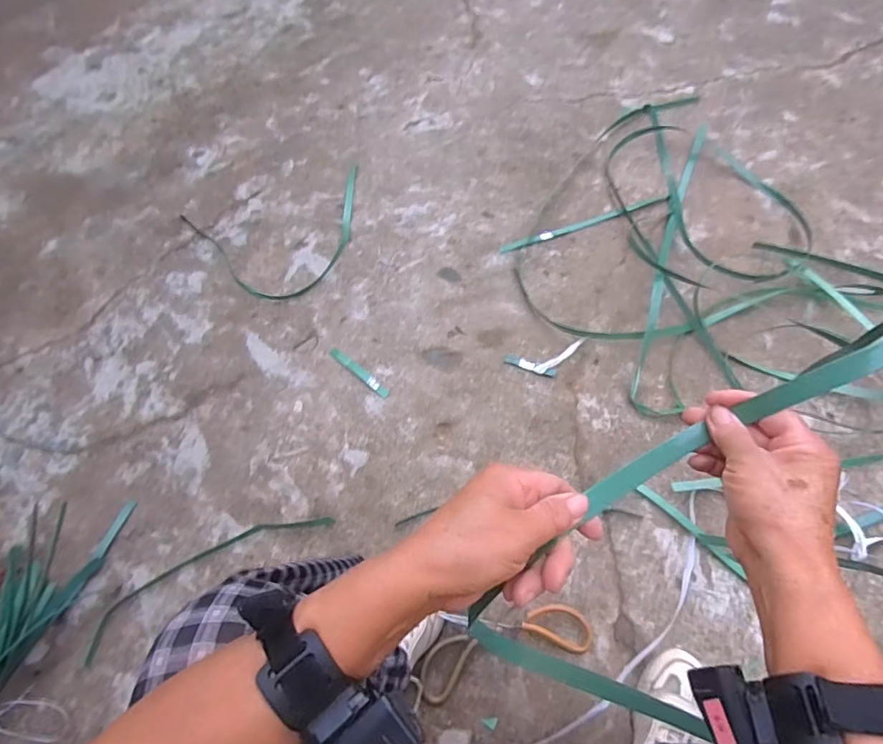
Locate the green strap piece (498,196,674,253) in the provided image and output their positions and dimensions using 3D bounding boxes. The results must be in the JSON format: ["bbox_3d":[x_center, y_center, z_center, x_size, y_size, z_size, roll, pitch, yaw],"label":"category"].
[{"bbox_3d":[0.316,-0.329,1.151,0.391,0.014,0.020,-18,60,-7],"label":"green strap piece"}]

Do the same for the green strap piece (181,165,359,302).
[{"bbox_3d":[-0.350,-0.304,1.165,0.419,0.015,0.345,-19,61,-8],"label":"green strap piece"}]

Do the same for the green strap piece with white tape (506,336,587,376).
[{"bbox_3d":[0.205,-0.022,0.975,0.159,0.007,0.061,-15,60,-5],"label":"green strap piece with white tape"}]

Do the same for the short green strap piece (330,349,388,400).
[{"bbox_3d":[-0.156,0.000,0.982,0.154,0.006,0.019,36,67,26],"label":"short green strap piece"}]

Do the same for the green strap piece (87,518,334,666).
[{"bbox_3d":[-0.357,0.306,0.812,0.386,0.011,0.069,-28,62,-12],"label":"green strap piece"}]

